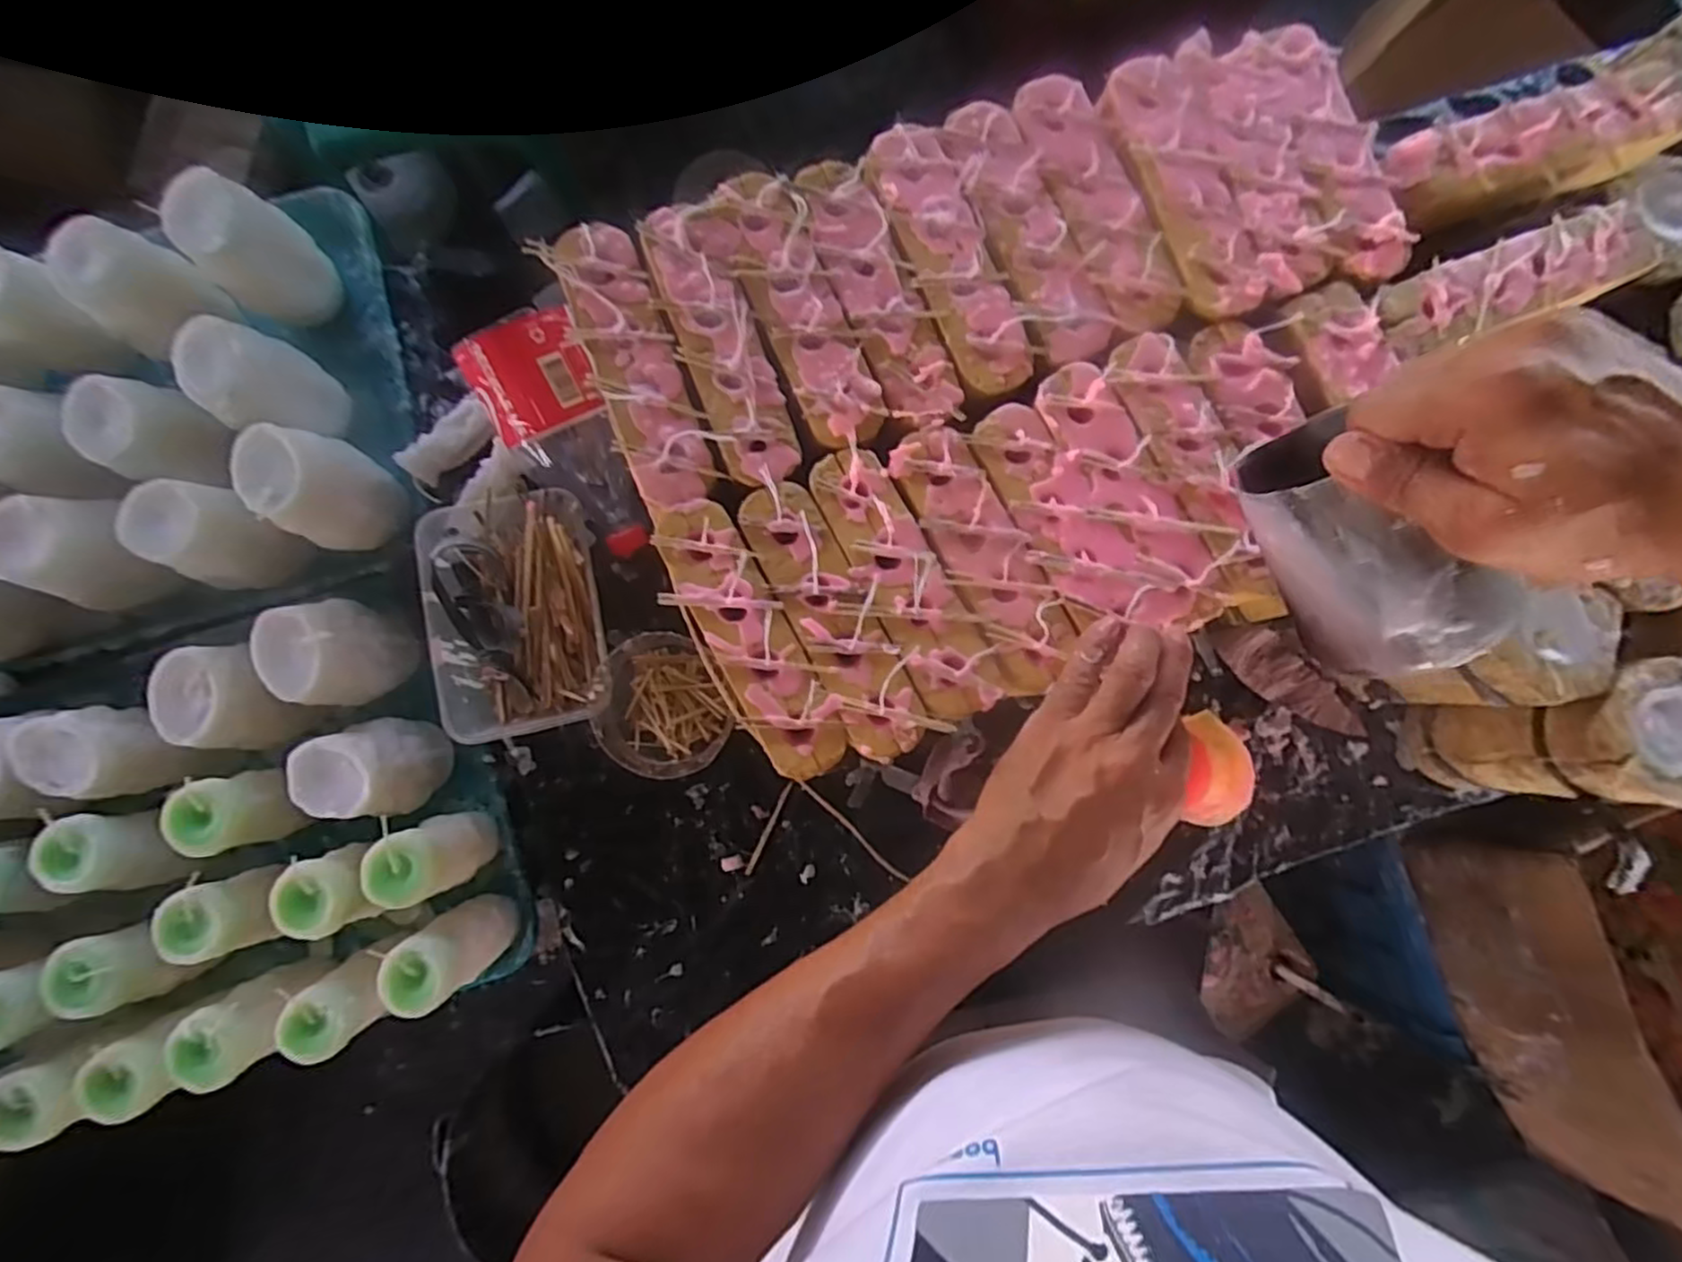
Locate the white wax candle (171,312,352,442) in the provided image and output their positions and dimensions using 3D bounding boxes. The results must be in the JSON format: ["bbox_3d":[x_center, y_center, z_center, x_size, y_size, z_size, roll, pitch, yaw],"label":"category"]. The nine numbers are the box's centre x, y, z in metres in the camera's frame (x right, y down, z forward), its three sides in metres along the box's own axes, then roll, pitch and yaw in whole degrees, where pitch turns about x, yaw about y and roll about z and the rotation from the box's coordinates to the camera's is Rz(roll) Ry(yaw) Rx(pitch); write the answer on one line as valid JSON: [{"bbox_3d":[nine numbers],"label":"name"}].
[{"bbox_3d":[-0.445,-0.188,0.560,0.075,0.103,0.073,0,85,-2],"label":"white wax candle"}]

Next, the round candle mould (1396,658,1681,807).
[{"bbox_3d":[0.525,0.075,0.530,0.087,0.163,0.097,-3,86,-2],"label":"round candle mould"}]

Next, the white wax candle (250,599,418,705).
[{"bbox_3d":[-0.396,0.019,0.566,0.064,0.109,0.082,-6,86,-2],"label":"white wax candle"}]

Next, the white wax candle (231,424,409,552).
[{"bbox_3d":[-0.404,-0.108,0.558,0.064,0.098,0.076,-23,86,-3],"label":"white wax candle"}]

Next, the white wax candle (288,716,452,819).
[{"bbox_3d":[-0.366,0.104,0.557,0.066,0.110,0.064,0,85,-2],"label":"white wax candle"}]

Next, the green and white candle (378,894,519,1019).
[{"bbox_3d":[-0.295,0.244,0.542,0.056,0.100,0.051,0,85,-2],"label":"green and white candle"}]

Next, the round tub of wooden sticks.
[{"bbox_3d":[-0.135,0.060,0.549,0.099,0.073,0.098,0,85,-2],"label":"round tub of wooden sticks"}]

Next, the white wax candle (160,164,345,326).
[{"bbox_3d":[-0.458,-0.295,0.562,0.057,0.109,0.075,37,85,1],"label":"white wax candle"}]

